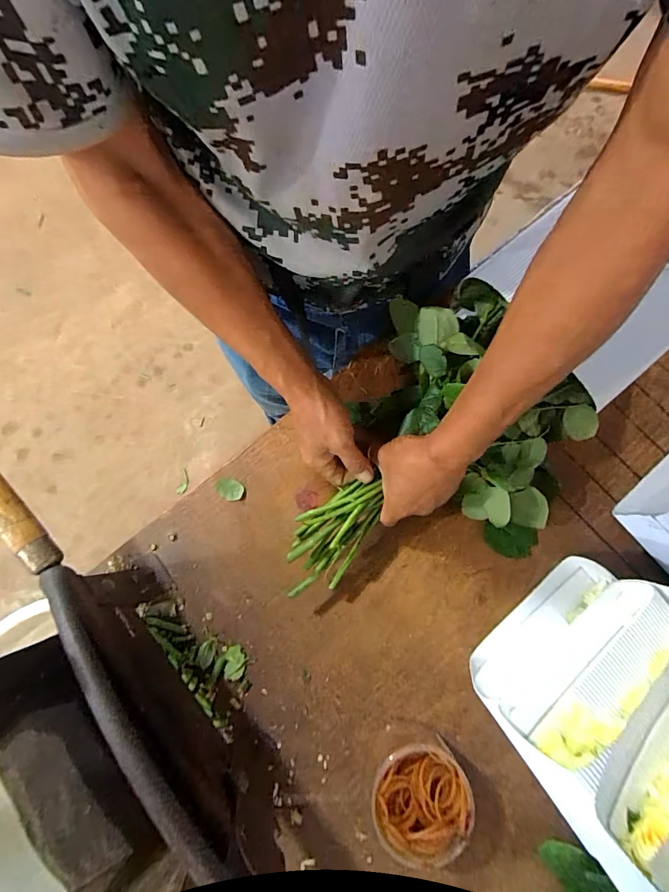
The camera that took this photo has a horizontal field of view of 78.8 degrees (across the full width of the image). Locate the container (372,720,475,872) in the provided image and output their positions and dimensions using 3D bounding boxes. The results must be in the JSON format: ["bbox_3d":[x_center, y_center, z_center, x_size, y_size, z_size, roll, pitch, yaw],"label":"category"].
[{"bbox_3d":[0.085,0.352,0.421,0.092,0.069,0.096,0,78,0],"label":"container"}]

